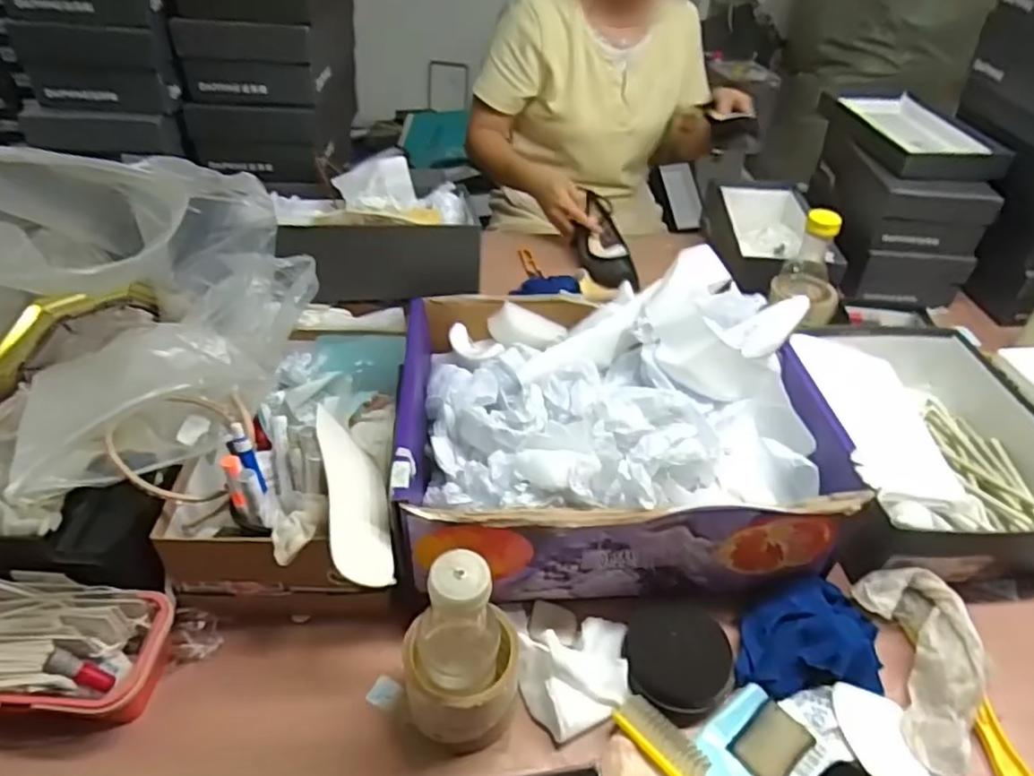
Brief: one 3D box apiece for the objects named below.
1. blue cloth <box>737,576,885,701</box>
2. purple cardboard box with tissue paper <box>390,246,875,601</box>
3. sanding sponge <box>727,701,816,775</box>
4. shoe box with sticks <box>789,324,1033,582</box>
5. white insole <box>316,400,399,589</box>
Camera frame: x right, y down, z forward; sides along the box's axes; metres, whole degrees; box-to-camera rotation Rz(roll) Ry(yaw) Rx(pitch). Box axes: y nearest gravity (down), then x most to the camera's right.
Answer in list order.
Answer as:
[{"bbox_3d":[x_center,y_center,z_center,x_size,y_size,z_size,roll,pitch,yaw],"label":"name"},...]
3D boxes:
[{"bbox_3d":[0.253,0.209,0.586,0.130,0.046,0.093,-1,41,-4],"label":"blue cloth"},{"bbox_3d":[0.090,0.029,0.679,0.403,0.155,0.321,1,41,-2],"label":"purple cardboard box with tissue paper"},{"bbox_3d":[0.205,0.285,0.535,0.059,0.012,0.043,-26,49,-29],"label":"sanding sponge"},{"bbox_3d":[0.461,0.050,0.749,0.244,0.094,0.357,5,41,2],"label":"shoe box with sticks"},{"bbox_3d":[-0.135,0.087,0.554,0.057,0.012,0.164,22,35,-41],"label":"white insole"}]

